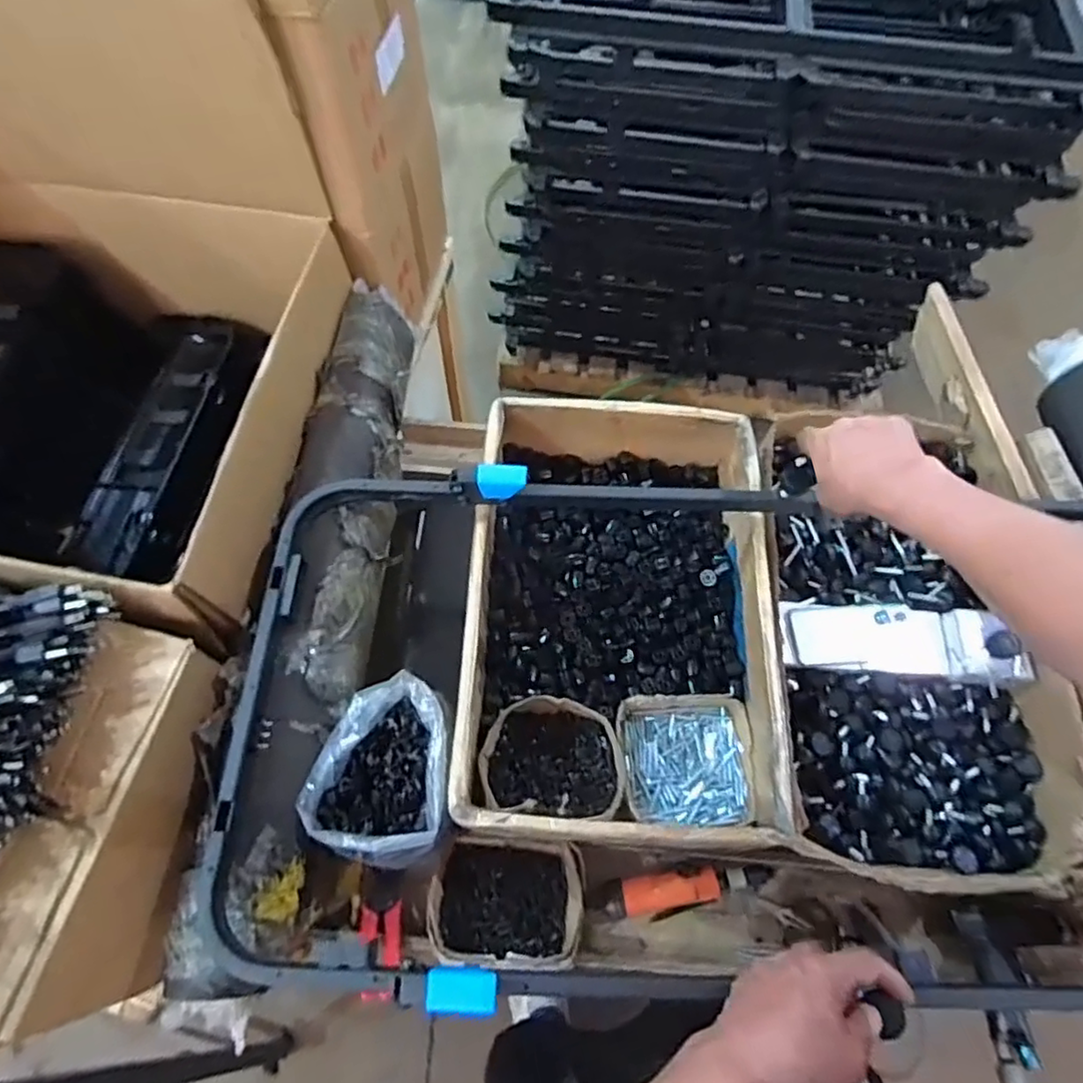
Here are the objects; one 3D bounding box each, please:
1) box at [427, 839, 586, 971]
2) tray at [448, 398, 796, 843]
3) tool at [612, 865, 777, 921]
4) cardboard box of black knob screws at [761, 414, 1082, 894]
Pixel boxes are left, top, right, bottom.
[{"bbox_3d":[-0.040,0.415,0.726,0.171,0.075,0.136,2,65,1],"label":"box"},{"bbox_3d":[0.096,0.066,0.805,0.345,0.146,0.544,3,65,1],"label":"tray"},{"bbox_3d":[0.181,0.419,0.772,0.198,0.034,0.044,-9,65,-5],"label":"tool"},{"bbox_3d":[0.435,0.098,0.819,0.342,0.117,0.603,-4,65,-2],"label":"cardboard box of black knob screws"}]

